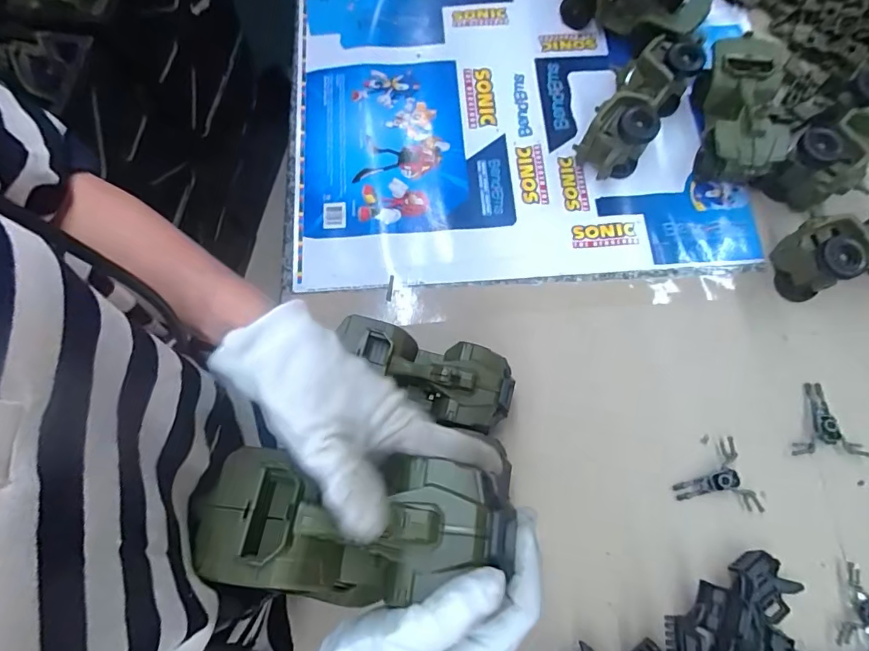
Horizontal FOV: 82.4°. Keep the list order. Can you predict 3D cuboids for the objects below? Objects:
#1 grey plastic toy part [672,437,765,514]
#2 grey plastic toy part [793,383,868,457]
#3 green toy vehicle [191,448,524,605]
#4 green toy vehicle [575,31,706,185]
[{"bbox_3d":[0.284,0.160,0.507,0.074,0.018,0.072,-14,72,-4],"label":"grey plastic toy part"},{"bbox_3d":[0.410,0.098,0.520,0.069,0.018,0.074,1,72,1],"label":"grey plastic toy part"},{"bbox_3d":[-0.046,0.123,0.302,0.181,0.059,0.084,-3,72,10],"label":"green toy vehicle"},{"bbox_3d":[0.242,-0.255,0.604,0.070,0.081,0.189,34,76,11],"label":"green toy vehicle"}]

